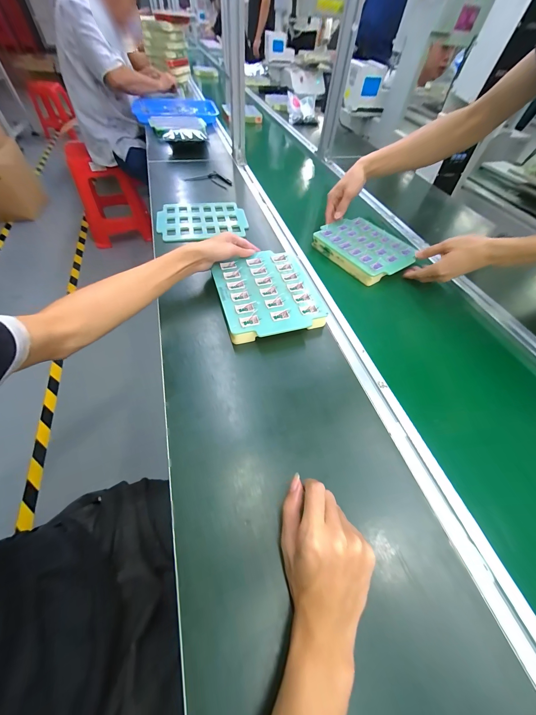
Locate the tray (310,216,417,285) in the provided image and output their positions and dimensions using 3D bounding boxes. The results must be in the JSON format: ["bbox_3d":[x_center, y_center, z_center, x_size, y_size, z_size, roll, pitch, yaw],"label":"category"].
[{"bbox_3d":[0.234,-0.270,0.626,0.162,0.035,0.214,-28,62,-22],"label":"tray"}]

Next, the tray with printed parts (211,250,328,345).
[{"bbox_3d":[-0.004,-0.123,0.482,0.174,0.026,0.204,-13,57,-13],"label":"tray with printed parts"}]

